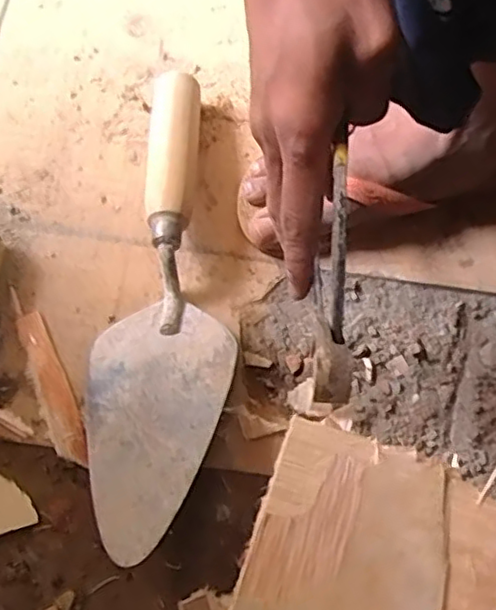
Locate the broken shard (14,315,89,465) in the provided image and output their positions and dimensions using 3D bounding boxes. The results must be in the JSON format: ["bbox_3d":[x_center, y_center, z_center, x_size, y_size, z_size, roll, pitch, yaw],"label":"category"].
[{"bbox_3d":[-0.123,0.051,0.408,0.019,0.004,0.103,-20,71,-12],"label":"broken shard"}]

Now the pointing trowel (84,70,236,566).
[{"bbox_3d":[-0.053,-0.012,0.412,0.089,0.051,0.323,2,68,-4],"label":"pointing trowel"}]

